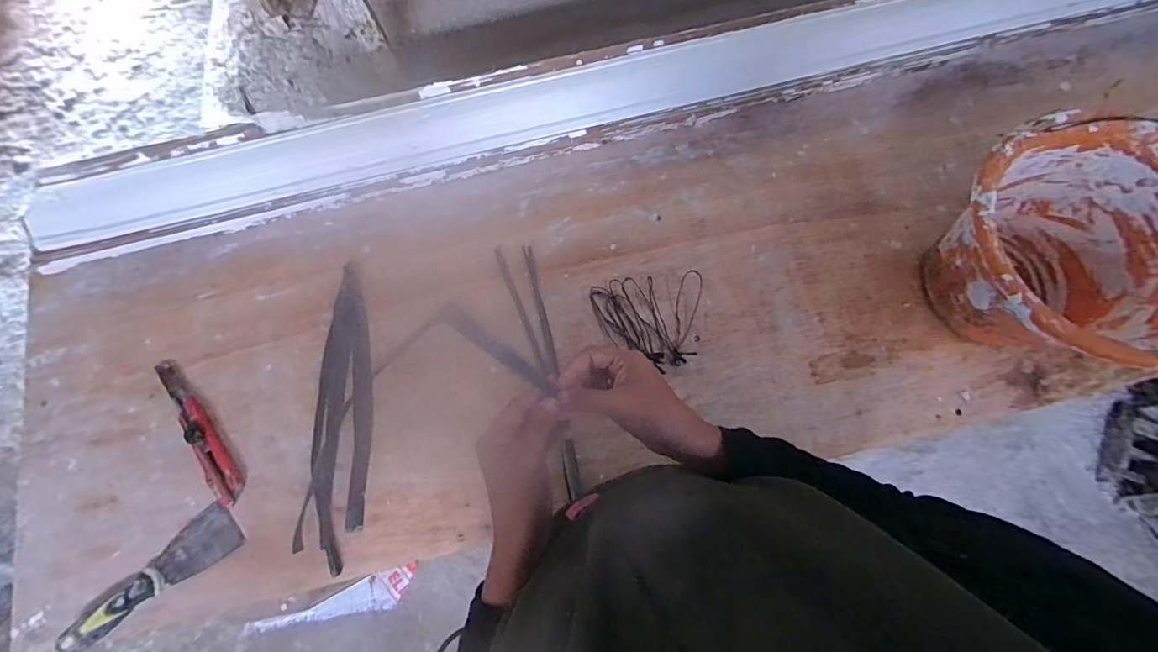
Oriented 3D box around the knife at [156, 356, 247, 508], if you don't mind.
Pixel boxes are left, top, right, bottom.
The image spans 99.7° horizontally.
[{"bbox_3d":[-0.445,0.119,0.566,0.033,0.014,0.194,-37,79,-9],"label":"knife"}]

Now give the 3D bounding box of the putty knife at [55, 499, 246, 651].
[{"bbox_3d":[-0.462,0.267,0.525,0.181,0.024,0.056,-35,78,-8],"label":"putty knife"}]

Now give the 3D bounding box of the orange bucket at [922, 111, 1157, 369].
[{"bbox_3d":[0.496,-0.067,0.526,0.239,0.174,0.236,0,76,0],"label":"orange bucket"}]

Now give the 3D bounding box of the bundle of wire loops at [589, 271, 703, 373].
[{"bbox_3d":[0.085,-0.007,0.601,0.133,0.016,0.110,-2,76,0],"label":"bundle of wire loops"}]

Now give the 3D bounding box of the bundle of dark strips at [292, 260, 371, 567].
[{"bbox_3d":[-0.274,0.096,0.572,0.065,0.013,0.337,-1,76,0],"label":"bundle of dark strips"}]

